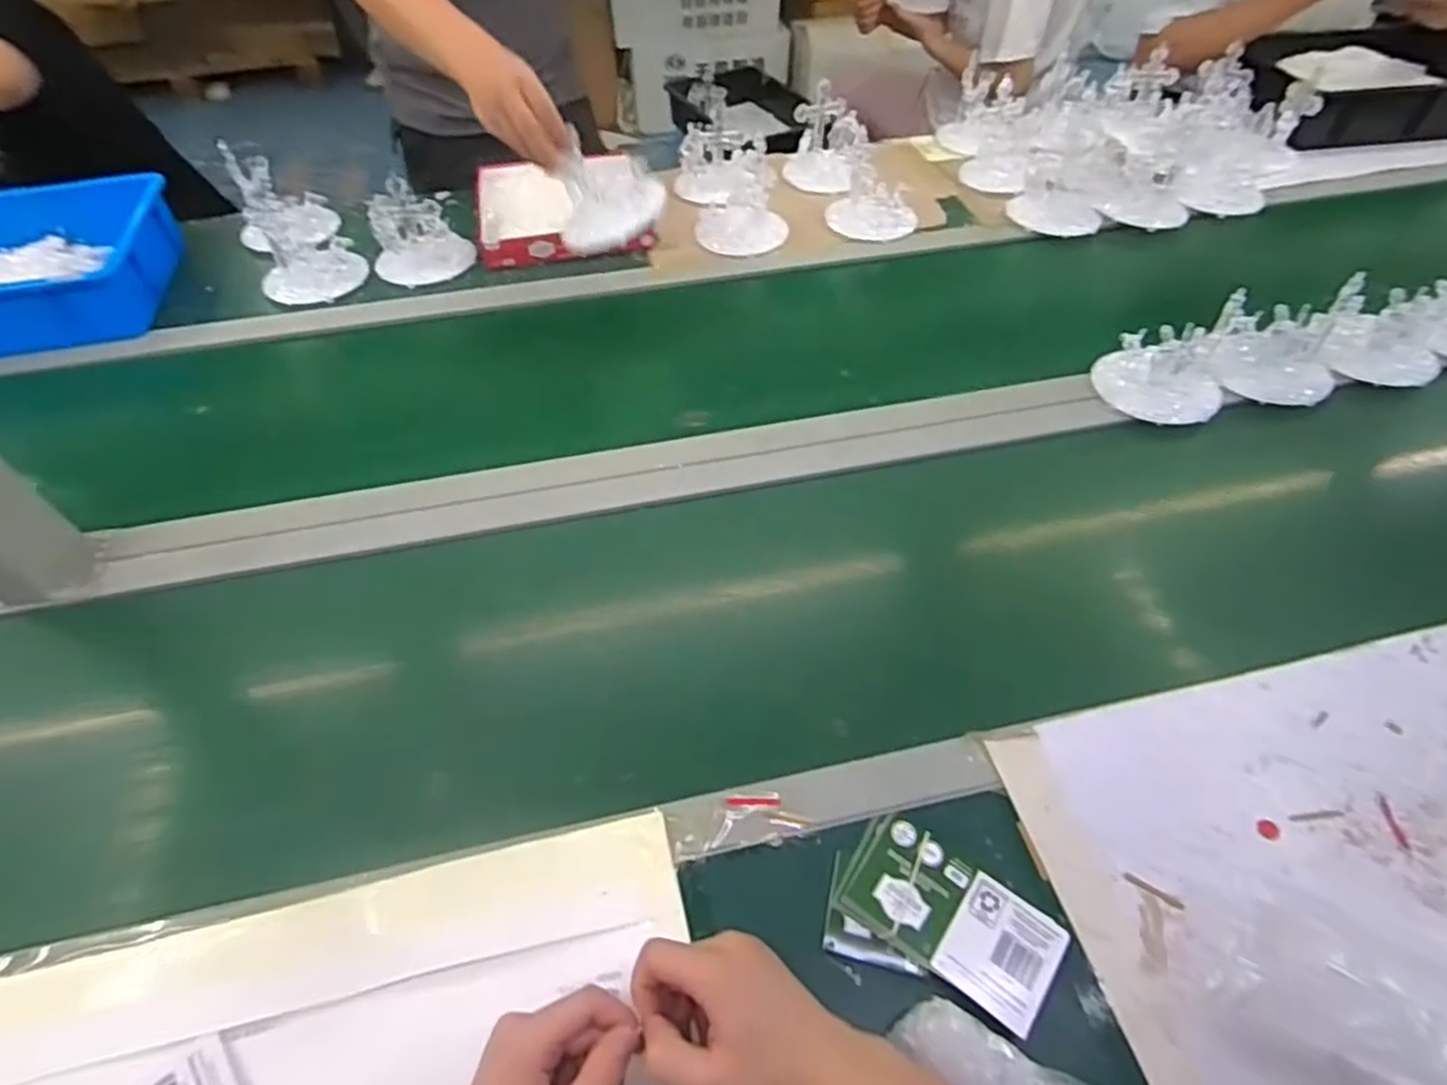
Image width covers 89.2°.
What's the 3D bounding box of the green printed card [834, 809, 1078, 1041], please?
[{"bbox_3d":[0.148,0.241,0.478,0.134,0.013,0.075,28,57,22],"label":"green printed card"}]

